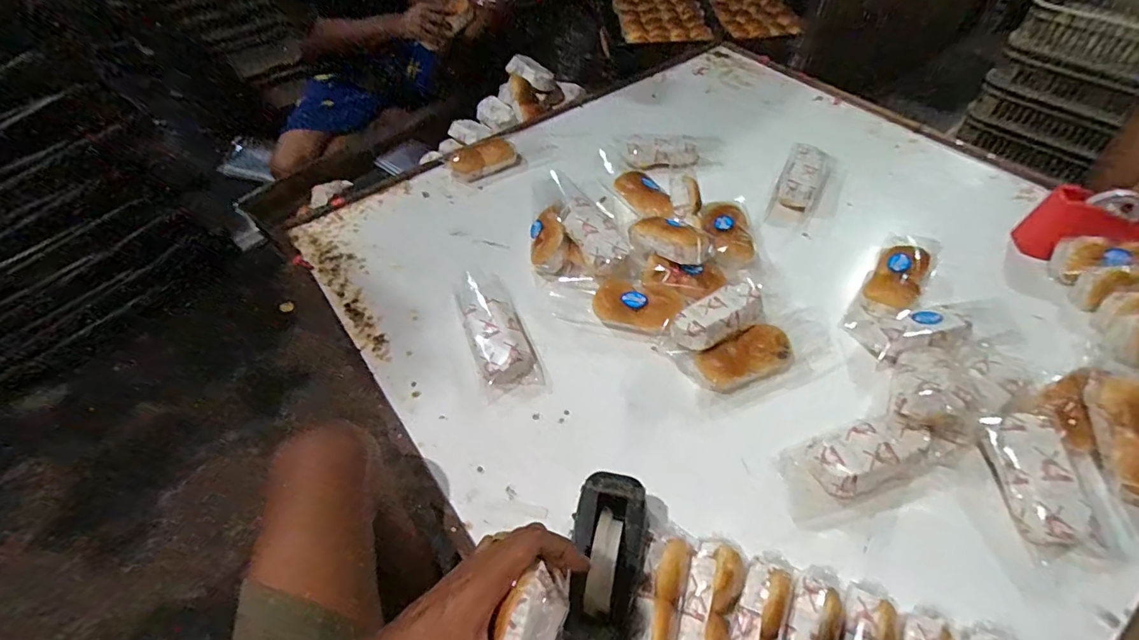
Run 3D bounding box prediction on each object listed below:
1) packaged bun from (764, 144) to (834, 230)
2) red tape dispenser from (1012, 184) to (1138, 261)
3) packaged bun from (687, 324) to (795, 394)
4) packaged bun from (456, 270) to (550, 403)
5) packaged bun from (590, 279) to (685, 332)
[{"bbox_3d":[0.438,-0.260,0.935,0.081,0.052,0.223,22,57,19],"label":"packaged bun"},{"bbox_3d":[0.861,-0.140,0.794,0.212,0.096,0.084,13,54,14],"label":"red tape dispenser"},{"bbox_3d":[0.244,0.056,0.699,0.142,0.048,0.064,-18,53,-10],"label":"packaged bun"},{"bbox_3d":[-0.114,0.010,0.760,0.091,0.047,0.237,-19,54,-11],"label":"packaged bun"},{"bbox_3d":[0.104,-0.021,0.763,0.131,0.048,0.080,19,56,17],"label":"packaged bun"}]

